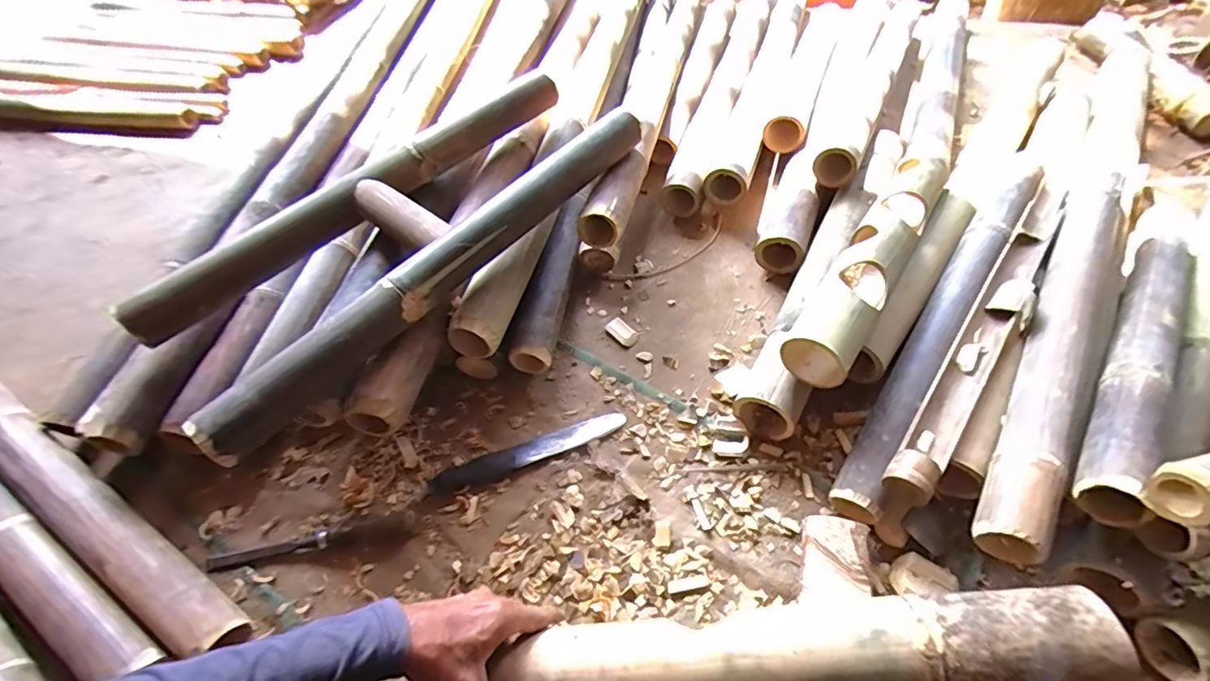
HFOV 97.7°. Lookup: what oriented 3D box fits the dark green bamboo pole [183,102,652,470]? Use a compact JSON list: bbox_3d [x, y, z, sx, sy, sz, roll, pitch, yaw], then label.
[{"bbox_3d":[-0.182,-0.108,0.653,0.062,0.057,0.657,34,63,23],"label":"dark green bamboo pole"}]

